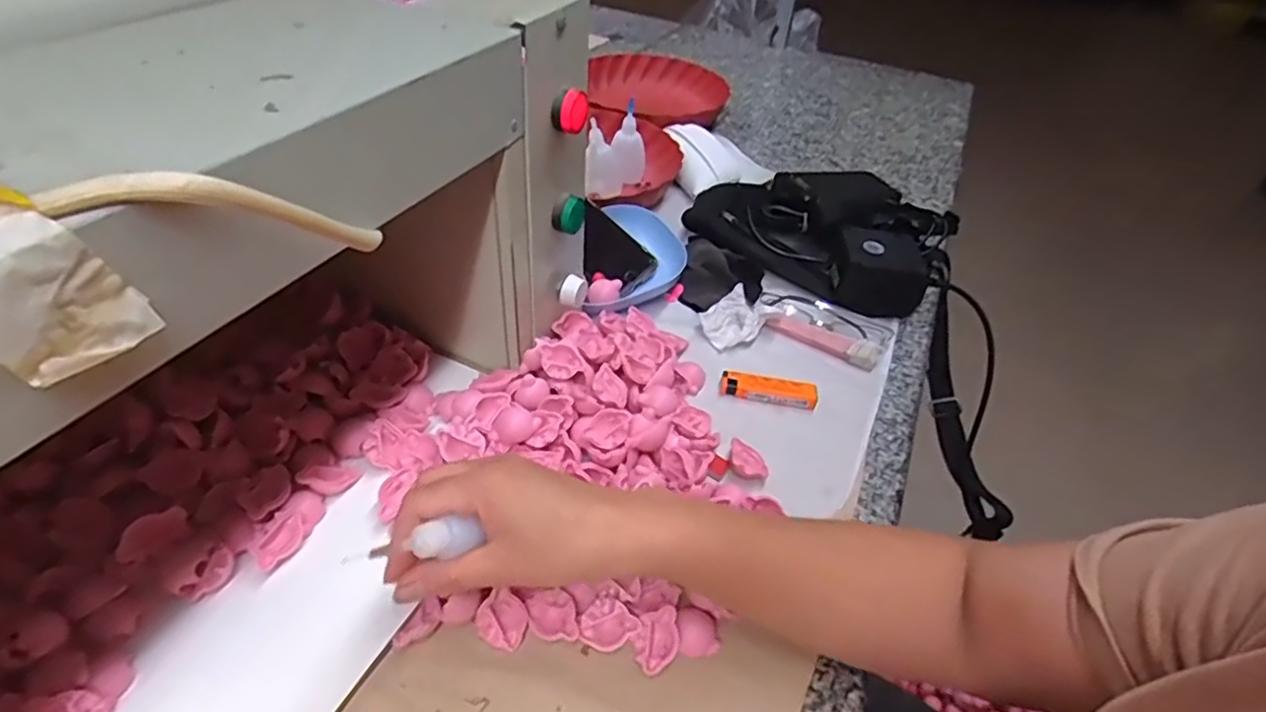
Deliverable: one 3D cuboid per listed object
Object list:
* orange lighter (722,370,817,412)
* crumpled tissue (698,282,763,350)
[{"bbox_3d":[0.117,0.028,0.553,0.080,0.012,0.025,13,43,8],"label":"orange lighter"},{"bbox_3d":[0.092,-0.036,0.606,0.053,0.029,0.045,-17,47,-23],"label":"crumpled tissue"}]

